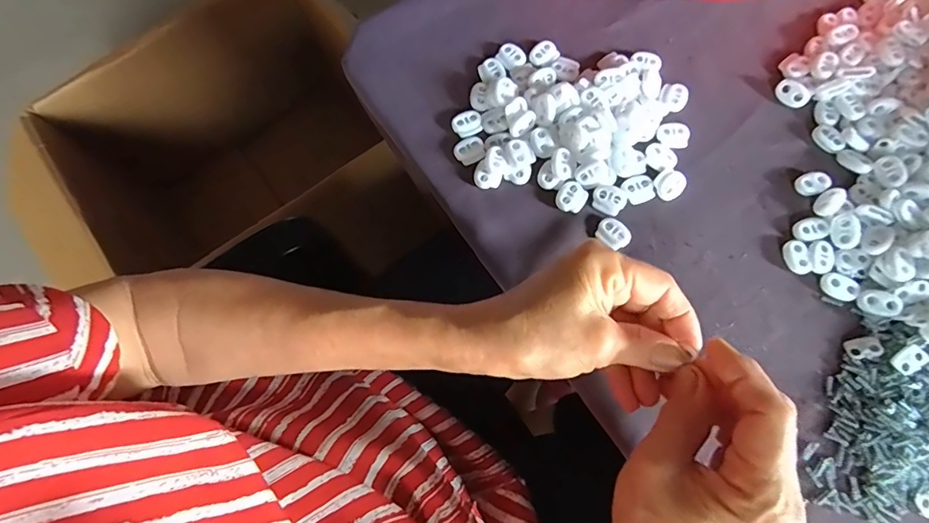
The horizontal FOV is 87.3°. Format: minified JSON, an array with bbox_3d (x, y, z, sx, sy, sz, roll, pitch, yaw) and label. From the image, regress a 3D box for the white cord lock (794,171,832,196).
[{"bbox_3d":[0.234,-0.052,0.327,0.022,0.004,0.015,-18,73,-3],"label":"white cord lock"}]

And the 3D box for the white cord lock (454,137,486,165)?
[{"bbox_3d":[0.004,-0.080,0.348,0.022,0.004,0.020,-22,73,-5],"label":"white cord lock"}]

